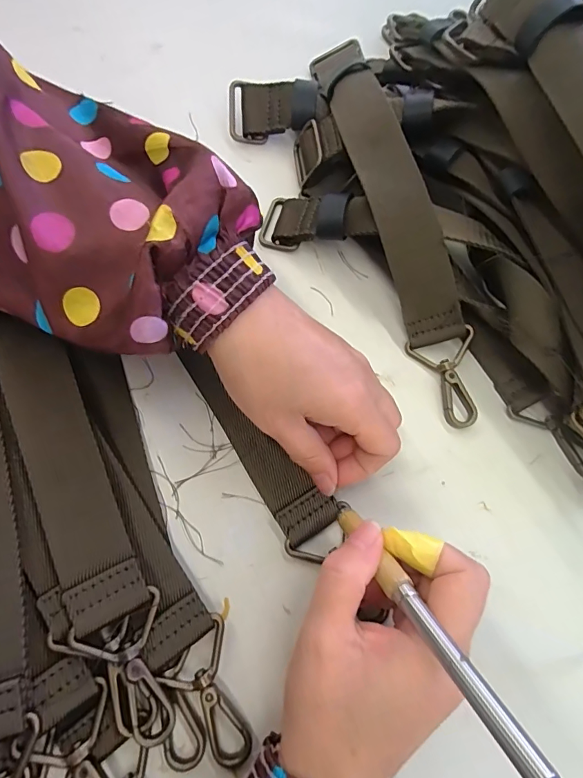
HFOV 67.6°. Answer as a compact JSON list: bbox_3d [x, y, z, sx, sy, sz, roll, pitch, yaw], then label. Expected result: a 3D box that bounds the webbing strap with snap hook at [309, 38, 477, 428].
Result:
[{"bbox_3d":[0.070,-0.113,0.287,0.039,0.058,0.271,-15,72,-7],"label":"webbing strap with snap hook"}]

